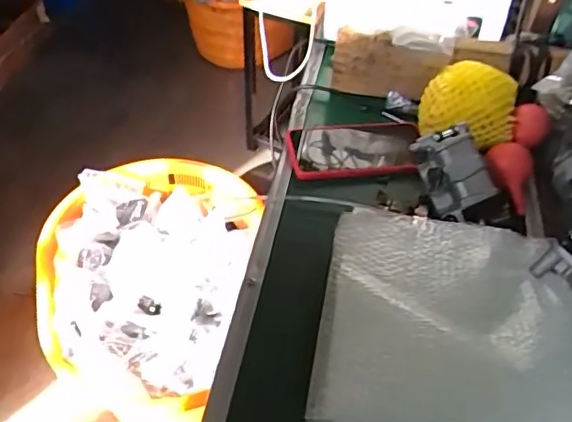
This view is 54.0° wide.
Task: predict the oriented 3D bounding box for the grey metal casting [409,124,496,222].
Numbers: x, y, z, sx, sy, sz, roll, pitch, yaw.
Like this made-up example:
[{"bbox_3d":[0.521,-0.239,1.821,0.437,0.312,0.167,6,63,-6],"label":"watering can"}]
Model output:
[{"bbox_3d":[0.163,-0.041,0.559,0.066,0.035,0.098,-29,61,13],"label":"grey metal casting"}]

